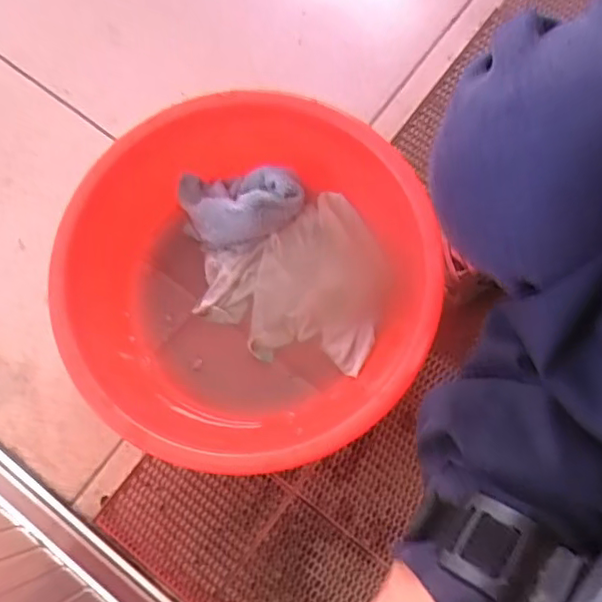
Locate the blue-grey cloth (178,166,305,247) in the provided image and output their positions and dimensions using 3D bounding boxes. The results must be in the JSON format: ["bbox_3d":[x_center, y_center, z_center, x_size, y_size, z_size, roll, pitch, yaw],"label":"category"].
[{"bbox_3d":[-0.066,-0.102,0.661,0.134,0.060,0.085,-3,75,0],"label":"blue-grey cloth"}]

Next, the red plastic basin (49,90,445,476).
[{"bbox_3d":[-0.053,-0.015,0.632,0.340,0.133,0.350,0,75,1],"label":"red plastic basin"}]

